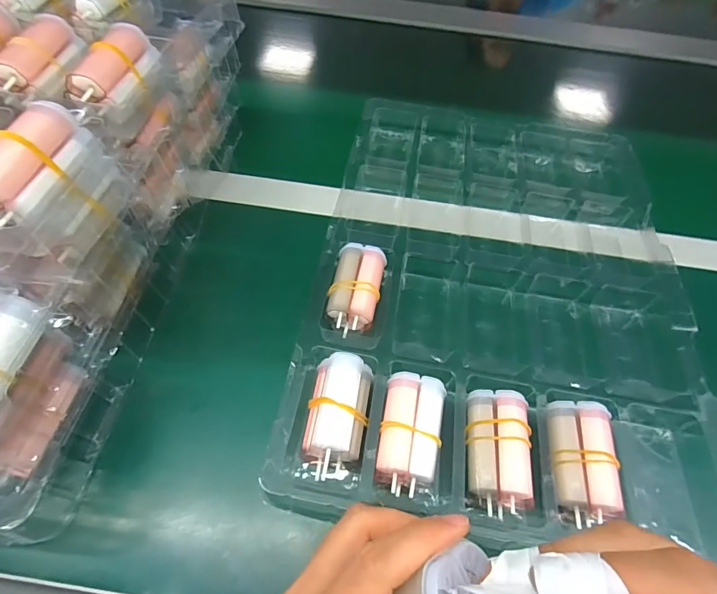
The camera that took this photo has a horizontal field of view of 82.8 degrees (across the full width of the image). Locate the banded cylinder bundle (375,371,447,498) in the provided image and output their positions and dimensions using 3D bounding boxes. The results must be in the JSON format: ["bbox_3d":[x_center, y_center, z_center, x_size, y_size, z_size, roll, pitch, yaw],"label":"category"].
[{"bbox_3d":[0.032,0.086,0.252,0.036,0.032,0.067,10,55,3],"label":"banded cylinder bundle"}]

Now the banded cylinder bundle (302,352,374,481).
[{"bbox_3d":[-0.012,0.074,0.254,0.036,0.031,0.072,7,55,1],"label":"banded cylinder bundle"}]

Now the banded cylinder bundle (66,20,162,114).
[{"bbox_3d":[-0.154,-0.145,0.257,0.028,0.029,0.062,11,55,4],"label":"banded cylinder bundle"}]

